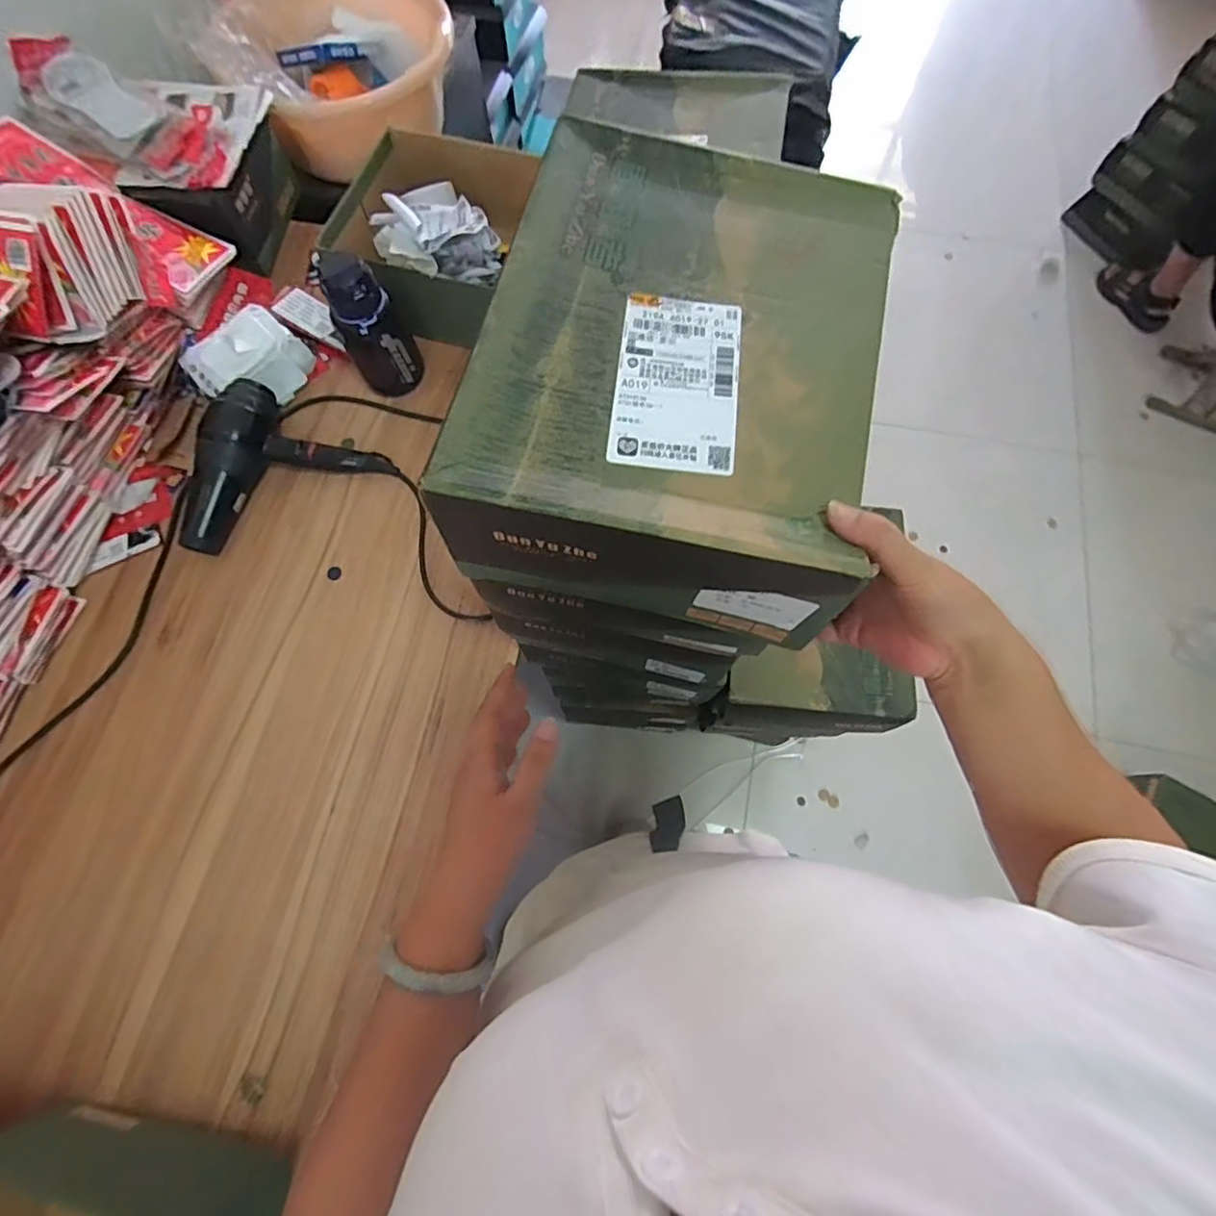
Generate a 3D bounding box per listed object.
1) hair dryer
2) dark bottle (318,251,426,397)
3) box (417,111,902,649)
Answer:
[{"bbox_3d":[-0.457,-0.165,0.776,0.208,0.090,0.235,25,73,9],"label":"hair dryer"},{"bbox_3d":[-0.322,-0.385,0.791,0.094,0.187,0.079,-24,72,-7],"label":"dark bottle"},{"bbox_3d":[0.052,-0.158,0.416,0.248,0.129,0.322,12,70,6],"label":"box"}]

